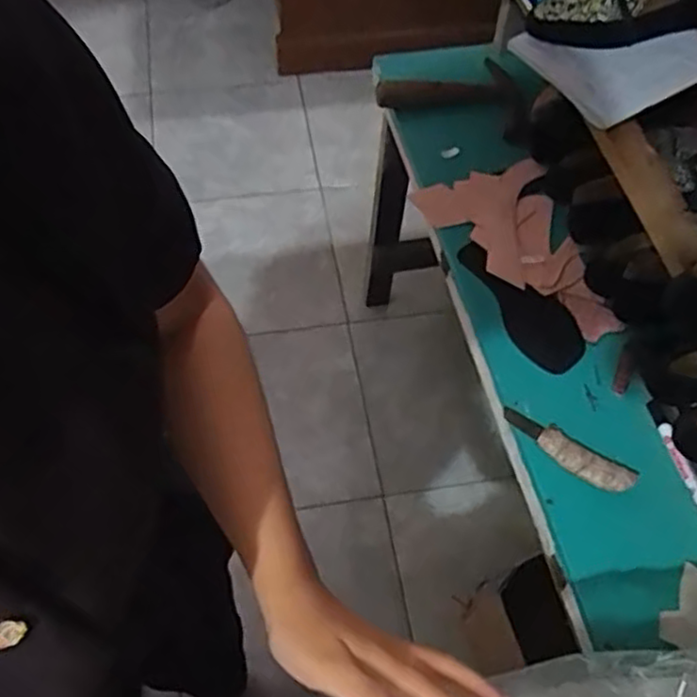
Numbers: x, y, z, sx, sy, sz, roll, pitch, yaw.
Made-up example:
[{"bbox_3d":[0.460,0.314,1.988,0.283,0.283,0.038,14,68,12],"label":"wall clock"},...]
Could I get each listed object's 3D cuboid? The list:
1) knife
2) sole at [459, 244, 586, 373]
[{"bbox_3d":[0.236,0.109,0.769,0.149,0.021,0.040,31,63,14],"label":"knife"},{"bbox_3d":[0.212,-0.058,0.872,0.084,0.013,0.199,-28,65,-18],"label":"sole"}]

